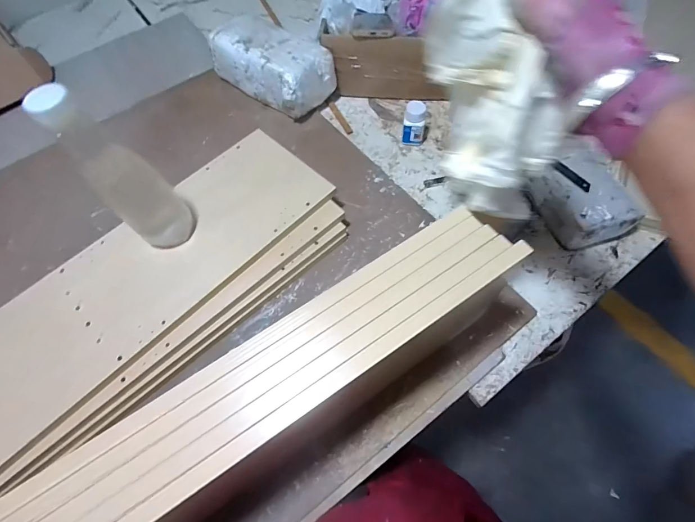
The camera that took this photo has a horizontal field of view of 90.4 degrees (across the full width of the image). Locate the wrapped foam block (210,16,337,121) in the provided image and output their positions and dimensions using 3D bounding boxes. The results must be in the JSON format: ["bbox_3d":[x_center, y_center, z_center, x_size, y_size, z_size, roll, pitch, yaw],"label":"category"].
[{"bbox_3d":[-0.152,-0.398,0.702,0.243,0.115,0.131,38,71,20],"label":"wrapped foam block"}]

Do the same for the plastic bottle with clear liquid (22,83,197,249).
[{"bbox_3d":[-0.262,-0.096,0.423,0.068,0.235,0.058,-37,66,-14],"label":"plastic bottle with clear liquid"}]

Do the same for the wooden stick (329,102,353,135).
[{"bbox_3d":[-0.015,-0.298,0.719,0.015,0.004,0.104,-24,64,-8],"label":"wooden stick"}]

